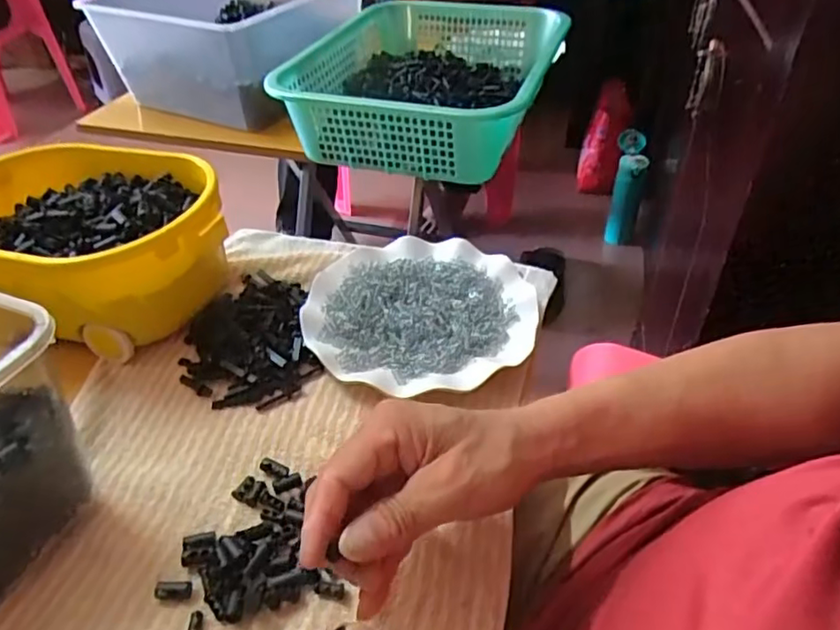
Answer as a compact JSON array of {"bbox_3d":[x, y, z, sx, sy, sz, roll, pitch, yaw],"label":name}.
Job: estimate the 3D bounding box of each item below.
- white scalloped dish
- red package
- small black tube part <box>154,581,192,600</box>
[{"bbox_3d":[0.001,-0.005,0.493,0.179,0.021,0.171,-2,40,1],"label":"white scalloped dish"},{"bbox_3d":[0.498,-0.461,1.617,0.115,0.274,0.063,19,23,24],"label":"red package"},{"bbox_3d":[-0.137,0.153,0.335,0.020,0.008,0.010,-3,40,0],"label":"small black tube part"}]

